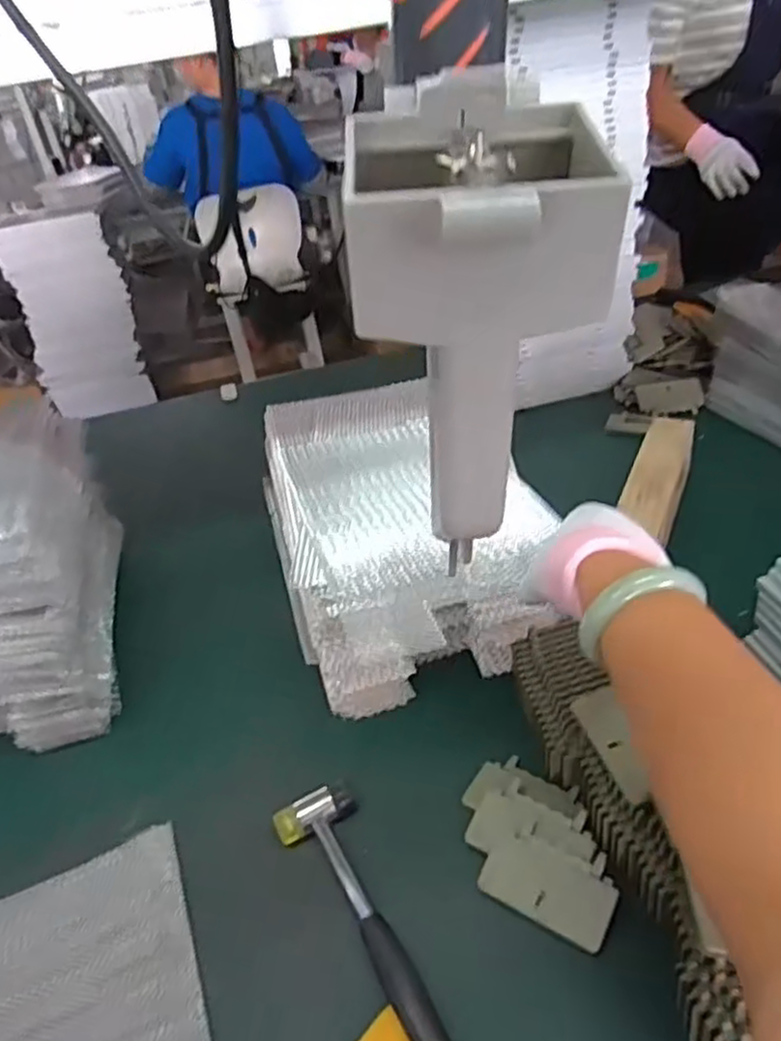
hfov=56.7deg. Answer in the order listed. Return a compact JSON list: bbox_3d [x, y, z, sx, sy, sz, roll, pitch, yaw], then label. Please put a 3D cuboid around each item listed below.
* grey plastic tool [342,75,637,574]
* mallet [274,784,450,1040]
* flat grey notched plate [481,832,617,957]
[{"bbox_3d":[0.024,-0.048,0.194,0.060,0.113,0.060,-6,33,4],"label":"grey plastic tool"},{"bbox_3d":[-0.002,0.268,0.467,0.054,0.022,0.231,-23,37,-22],"label":"mallet"},{"bbox_3d":[0.104,0.245,0.482,0.086,0.004,0.044,15,59,31],"label":"flat grey notched plate"}]

